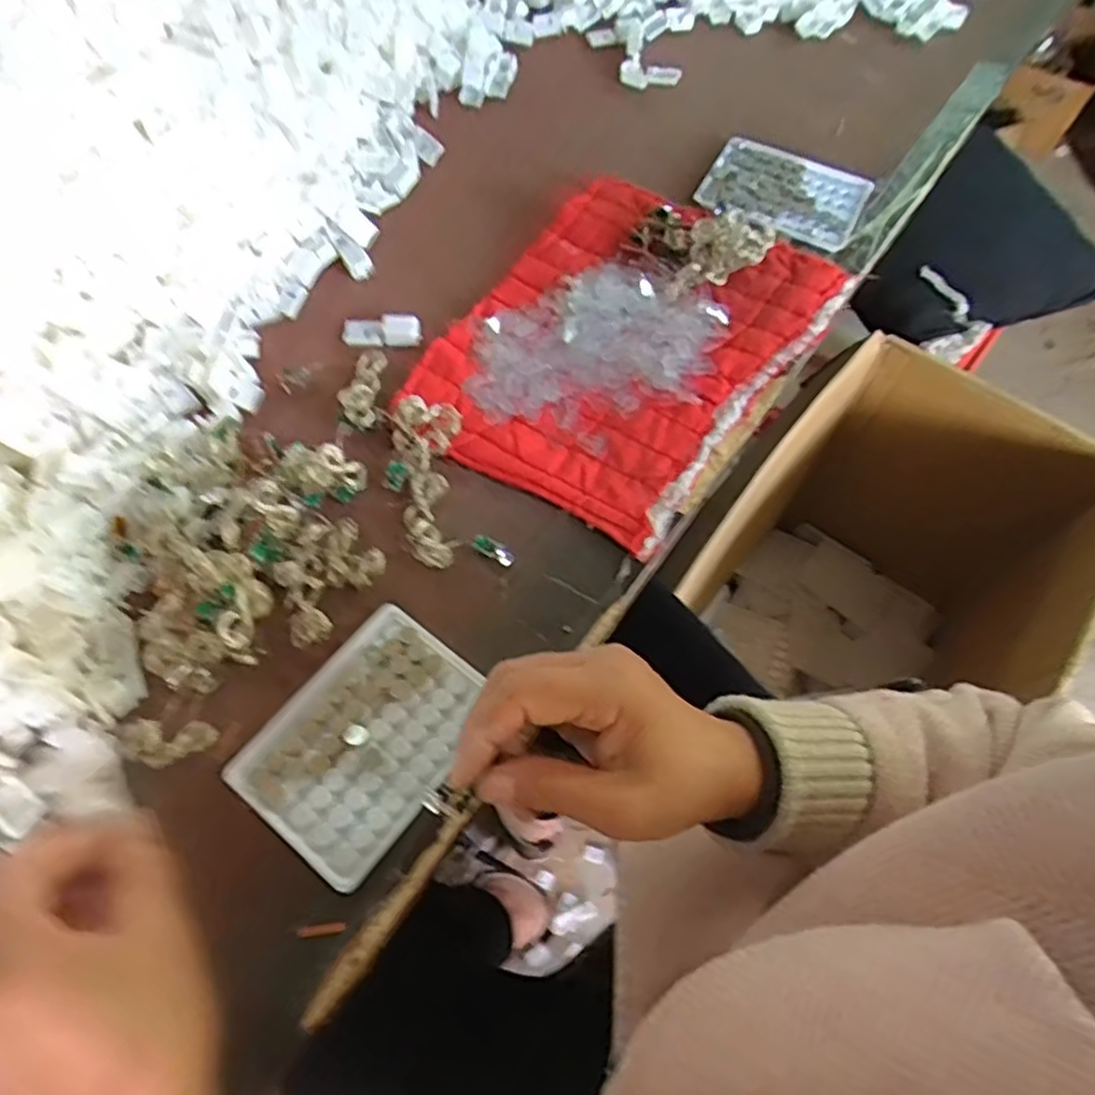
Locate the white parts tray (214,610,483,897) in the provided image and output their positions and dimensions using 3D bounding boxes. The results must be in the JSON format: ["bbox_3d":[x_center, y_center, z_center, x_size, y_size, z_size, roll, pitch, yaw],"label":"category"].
[{"bbox_3d":[-0.101,0.106,0.406,0.097,0.015,0.130,37,68,14],"label":"white parts tray"}]

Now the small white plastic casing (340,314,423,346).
[{"bbox_3d":[-0.126,-0.164,0.545,0.059,0.013,0.023,-3,65,-4],"label":"small white plastic casing"}]

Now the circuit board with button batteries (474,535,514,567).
[{"bbox_3d":[-0.034,0.002,0.459,0.028,0.010,0.011,26,66,9],"label":"circuit board with button batteries"}]

